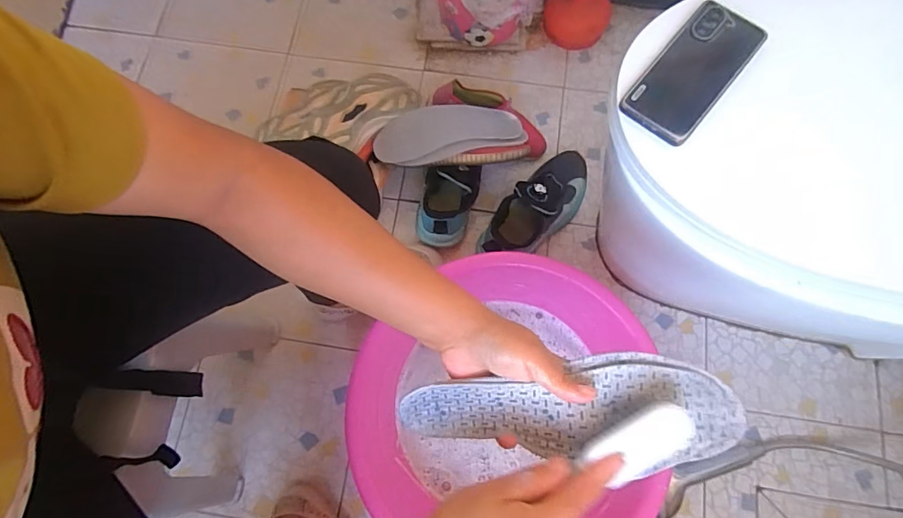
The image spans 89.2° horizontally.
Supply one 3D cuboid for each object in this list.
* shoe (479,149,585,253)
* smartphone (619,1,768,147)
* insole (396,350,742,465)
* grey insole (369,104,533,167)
[{"bbox_3d":[0.163,-0.096,0.837,0.103,0.112,0.260,43,79,10],"label":"shoe"},{"bbox_3d":[0.249,-0.193,0.473,0.079,0.015,0.163,40,79,10],"label":"smartphone"},{"bbox_3d":[0.089,0.114,0.361,0.257,0.019,0.080,1,101,8],"label":"insole"},{"bbox_3d":[-0.005,-0.218,0.791,0.253,0.022,0.092,-11,75,-3],"label":"grey insole"}]

